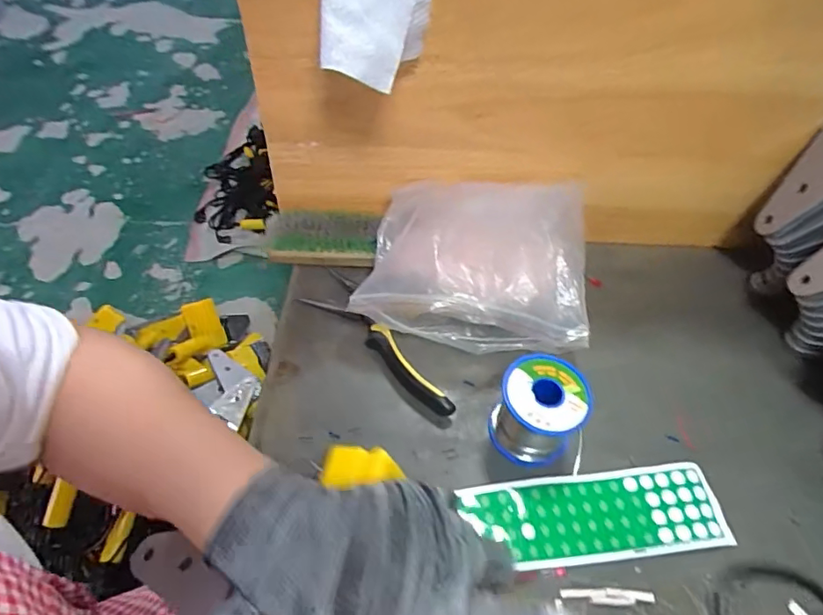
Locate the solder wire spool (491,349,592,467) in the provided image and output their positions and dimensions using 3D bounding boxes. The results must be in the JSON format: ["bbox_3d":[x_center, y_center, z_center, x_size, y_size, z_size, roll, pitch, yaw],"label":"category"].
[{"bbox_3d":[0.100,0.080,0.411,0.063,0.063,0.064,2,52,-2],"label":"solder wire spool"}]

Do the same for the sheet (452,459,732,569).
[{"bbox_3d":[0.137,0.154,0.391,0.192,0.009,0.062,-4,53,-7],"label":"sheet"}]

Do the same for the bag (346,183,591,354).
[{"bbox_3d":[0.062,-0.036,0.483,0.200,0.092,0.138,11,53,5],"label":"bag"}]

